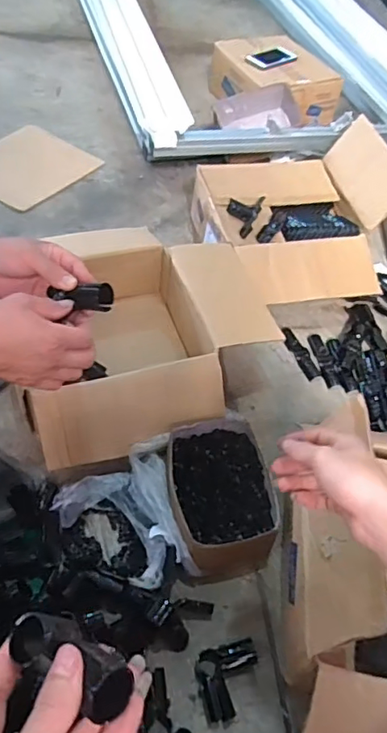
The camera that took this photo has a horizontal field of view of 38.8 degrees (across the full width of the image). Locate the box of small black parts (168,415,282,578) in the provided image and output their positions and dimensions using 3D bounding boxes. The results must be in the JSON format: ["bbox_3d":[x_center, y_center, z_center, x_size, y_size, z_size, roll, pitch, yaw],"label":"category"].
[{"bbox_3d":[0.041,0.202,0.862,0.155,0.082,0.220,-4,53,-12],"label":"box of small black parts"}]

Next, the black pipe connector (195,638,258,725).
[{"bbox_3d":[0.050,0.412,0.727,0.087,0.033,0.085,-10,54,-16],"label":"black pipe connector"}]

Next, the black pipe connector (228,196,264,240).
[{"bbox_3d":[0.105,-0.331,1.171,0.064,0.028,0.133,19,52,6],"label":"black pipe connector"}]

